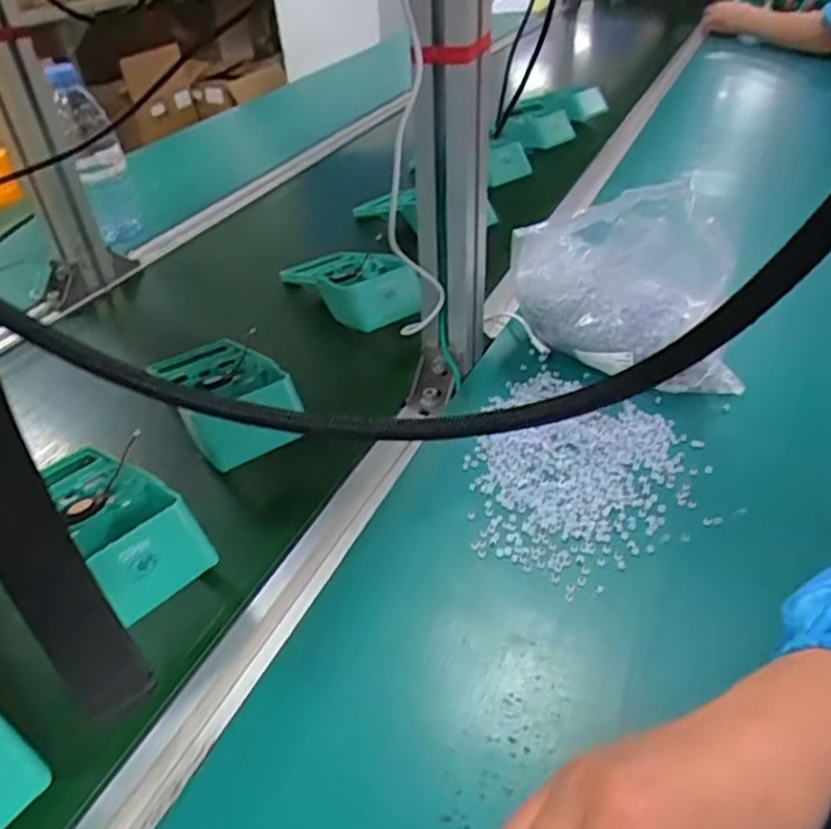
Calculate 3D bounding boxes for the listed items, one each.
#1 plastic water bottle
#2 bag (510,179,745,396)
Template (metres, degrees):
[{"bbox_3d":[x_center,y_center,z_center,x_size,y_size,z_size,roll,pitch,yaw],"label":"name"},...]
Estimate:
[{"bbox_3d":[-0.385,-0.310,0.809,0.052,0.209,0.058,-18,41,-16],"label":"plastic water bottle"},{"bbox_3d":[0.174,-0.107,0.550,0.180,0.139,0.086,1,39,8],"label":"bag"}]

